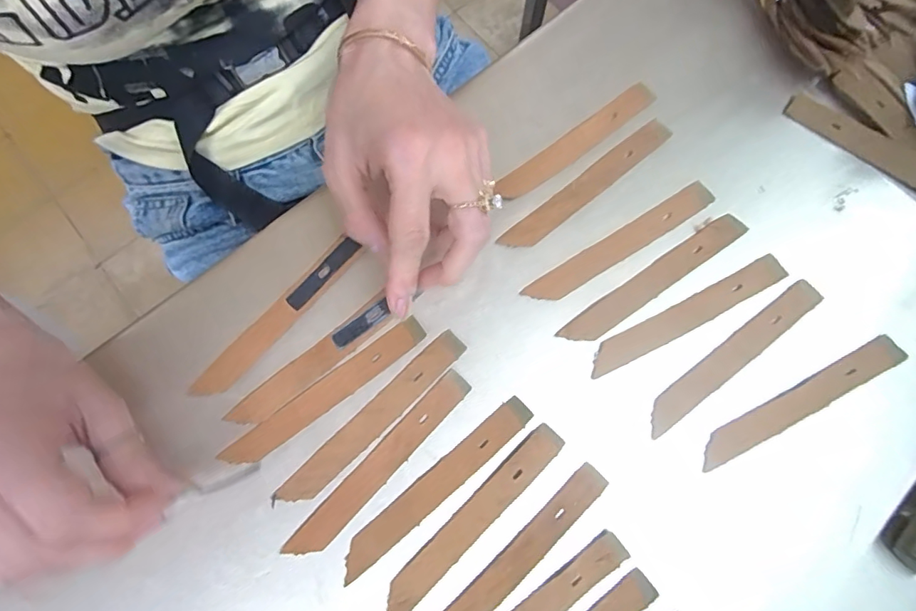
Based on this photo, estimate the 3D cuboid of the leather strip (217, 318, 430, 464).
[{"bbox_3d":[-0.072,0.048,0.266,0.124,0.004,0.017,-36,80,-7],"label":"leather strip"}]

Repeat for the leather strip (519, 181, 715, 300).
[{"bbox_3d":[0.096,-0.035,0.286,0.123,0.005,0.017,-32,81,-5],"label":"leather strip"}]

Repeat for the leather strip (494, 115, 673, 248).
[{"bbox_3d":[0.079,-0.072,0.294,0.124,0.004,0.016,-38,89,-7],"label":"leather strip"}]

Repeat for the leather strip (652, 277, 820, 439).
[{"bbox_3d":[0.153,0.028,0.269,0.122,0.006,0.016,-37,80,-7],"label":"leather strip"}]

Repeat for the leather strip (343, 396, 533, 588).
[{"bbox_3d":[-0.011,0.095,0.255,0.124,0.004,0.017,-40,80,-8],"label":"leather strip"}]

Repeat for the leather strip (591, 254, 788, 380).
[{"bbox_3d":[0.130,0.005,0.274,0.123,0.004,0.016,-27,79,-5],"label":"leather strip"}]

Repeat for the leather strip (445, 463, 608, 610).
[{"bbox_3d":[0.030,0.131,0.246,0.122,0.004,0.018,-43,81,-8],"label":"leather strip"}]

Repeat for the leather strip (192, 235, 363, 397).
[{"bbox_3d":[-0.102,0.007,0.274,0.018,0.006,0.117,42,82,8],"label":"leather strip"}]

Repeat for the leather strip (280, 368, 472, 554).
[{"bbox_3d":[-0.041,0.085,0.257,0.016,0.004,0.124,43,81,9],"label":"leather strip"}]

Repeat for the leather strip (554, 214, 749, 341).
[{"bbox_3d":[0.113,-0.014,0.279,0.122,0.006,0.016,-35,79,-6],"label":"leather strip"}]

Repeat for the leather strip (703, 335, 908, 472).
[{"bbox_3d":[0.186,0.052,0.263,0.124,0.004,0.016,-28,72,-2],"label":"leather strip"}]

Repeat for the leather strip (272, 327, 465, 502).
[{"bbox_3d":[-0.045,0.061,0.263,0.124,0.004,0.017,-43,81,-8],"label":"leather strip"}]

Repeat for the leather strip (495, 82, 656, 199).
[{"bbox_3d":[0.075,-0.102,0.301,0.114,0.004,0.019,-36,75,-6],"label":"leather strip"}]

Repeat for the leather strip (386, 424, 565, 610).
[{"bbox_3d":[0.008,0.112,0.250,0.018,0.004,0.123,44,81,9],"label":"leather strip"}]

